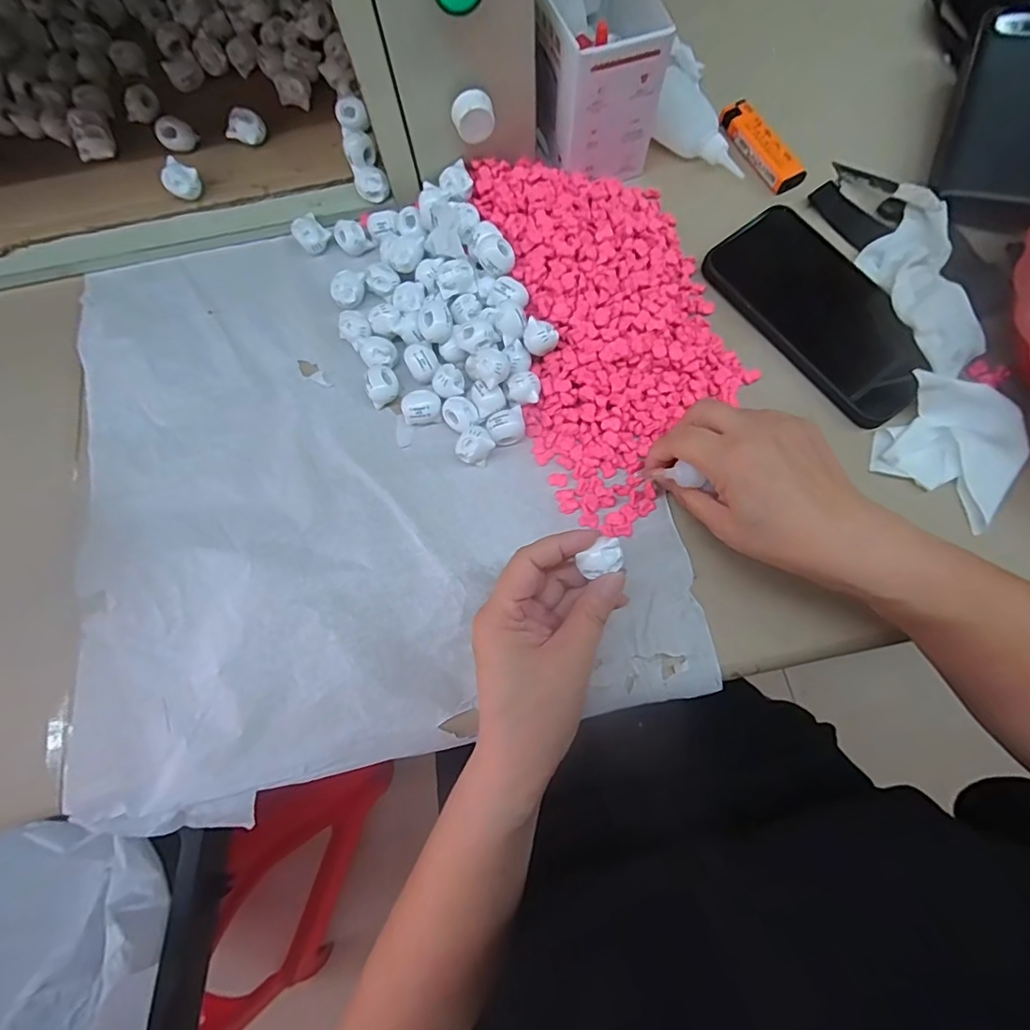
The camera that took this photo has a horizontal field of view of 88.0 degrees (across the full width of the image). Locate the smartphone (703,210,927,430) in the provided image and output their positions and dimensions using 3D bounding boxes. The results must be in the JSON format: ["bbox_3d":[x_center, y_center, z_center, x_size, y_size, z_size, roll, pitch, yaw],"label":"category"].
[{"bbox_3d":[0.206,-0.138,0.355,0.077,0.013,0.161,-35,77,-7],"label":"smartphone"}]

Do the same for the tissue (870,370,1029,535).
[{"bbox_3d":[0.268,-0.043,0.321,0.078,0.029,0.075,28,77,9],"label":"tissue"}]

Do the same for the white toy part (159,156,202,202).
[{"bbox_3d":[-0.245,-0.245,0.394,0.023,0.023,0.025,-40,77,-9],"label":"white toy part"}]

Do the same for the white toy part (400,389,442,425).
[{"bbox_3d":[-0.062,-0.070,0.354,0.024,0.016,0.021,-16,75,-3],"label":"white toy part"}]

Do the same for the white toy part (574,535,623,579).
[{"bbox_3d":[0.047,0.023,0.288,0.022,0.009,0.017,-15,75,-2],"label":"white toy part"}]

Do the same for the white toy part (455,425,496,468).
[{"bbox_3d":[-0.027,-0.043,0.342,0.022,0.025,0.021,0,75,2],"label":"white toy part"}]

